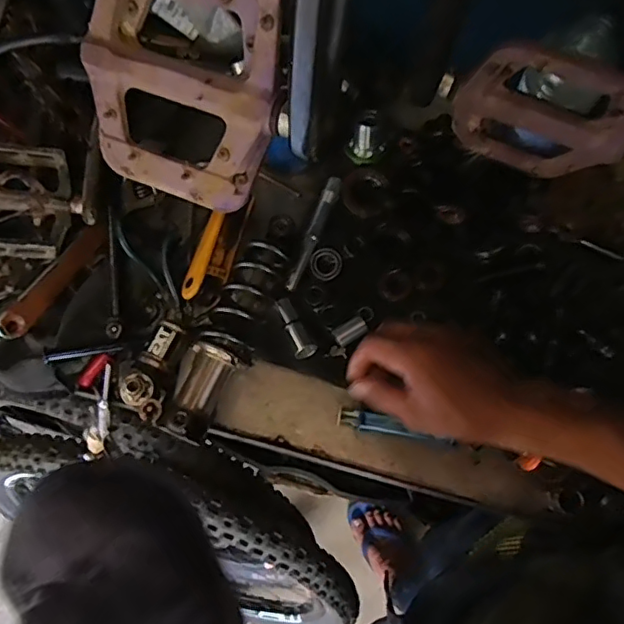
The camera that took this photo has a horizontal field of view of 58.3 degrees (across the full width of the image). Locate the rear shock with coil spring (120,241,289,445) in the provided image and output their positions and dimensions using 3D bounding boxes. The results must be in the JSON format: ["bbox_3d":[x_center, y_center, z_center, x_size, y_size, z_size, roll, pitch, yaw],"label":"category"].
[{"bbox_3d":[-0.093,0.015,0.523,0.088,0.061,0.200,28,79,9],"label":"rear shock with coil spring"}]

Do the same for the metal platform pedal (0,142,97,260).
[{"bbox_3d":[-0.259,-0.105,0.511,0.108,0.030,0.107,-1,73,-2],"label":"metal platform pedal"}]

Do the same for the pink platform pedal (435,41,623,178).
[{"bbox_3d":[0.125,-0.112,0.317,0.103,0.101,0.017,19,76,7],"label":"pink platform pedal"}]

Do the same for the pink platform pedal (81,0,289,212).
[{"bbox_3d":[-0.059,-0.107,0.258,0.098,0.015,0.105,23,116,11],"label":"pink platform pedal"}]

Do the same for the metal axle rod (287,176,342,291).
[{"bbox_3d":[0.004,-0.083,0.576,0.015,0.015,0.128,18,76,7],"label":"metal axle rod"}]

